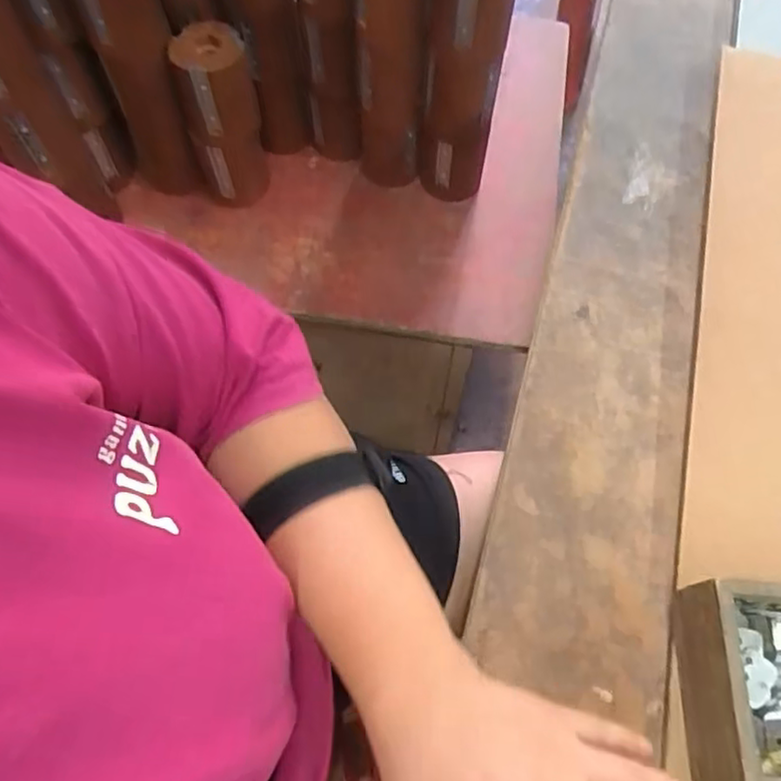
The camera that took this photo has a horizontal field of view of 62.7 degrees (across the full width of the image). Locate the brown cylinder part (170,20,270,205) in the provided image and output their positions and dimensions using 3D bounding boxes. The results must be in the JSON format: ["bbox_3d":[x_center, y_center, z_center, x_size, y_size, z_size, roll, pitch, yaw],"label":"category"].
[{"bbox_3d":[-0.193,-0.307,0.750,0.084,0.207,0.071,-14,67,-6],"label":"brown cylinder part"}]

